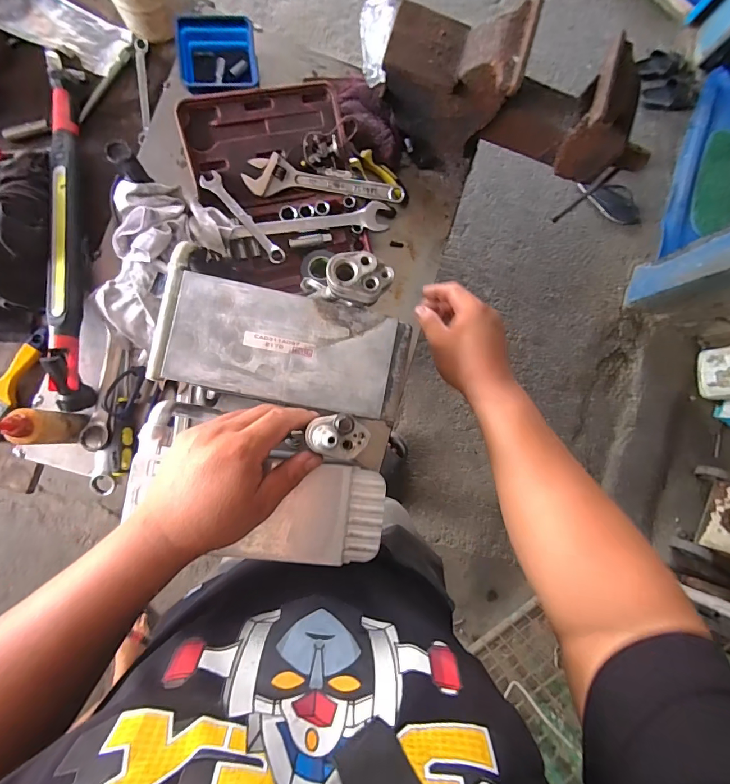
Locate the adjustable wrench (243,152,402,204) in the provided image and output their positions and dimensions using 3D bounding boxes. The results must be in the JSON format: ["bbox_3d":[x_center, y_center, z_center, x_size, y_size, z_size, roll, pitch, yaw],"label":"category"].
[{"bbox_3d":[-0.060,-0.324,0.616,0.242,0.024,0.051,1,85,-7],"label":"adjustable wrench"}]

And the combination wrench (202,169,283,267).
[{"bbox_3d":[-0.178,-0.254,0.590,0.029,0.013,0.170,-40,90,-9],"label":"combination wrench"}]

